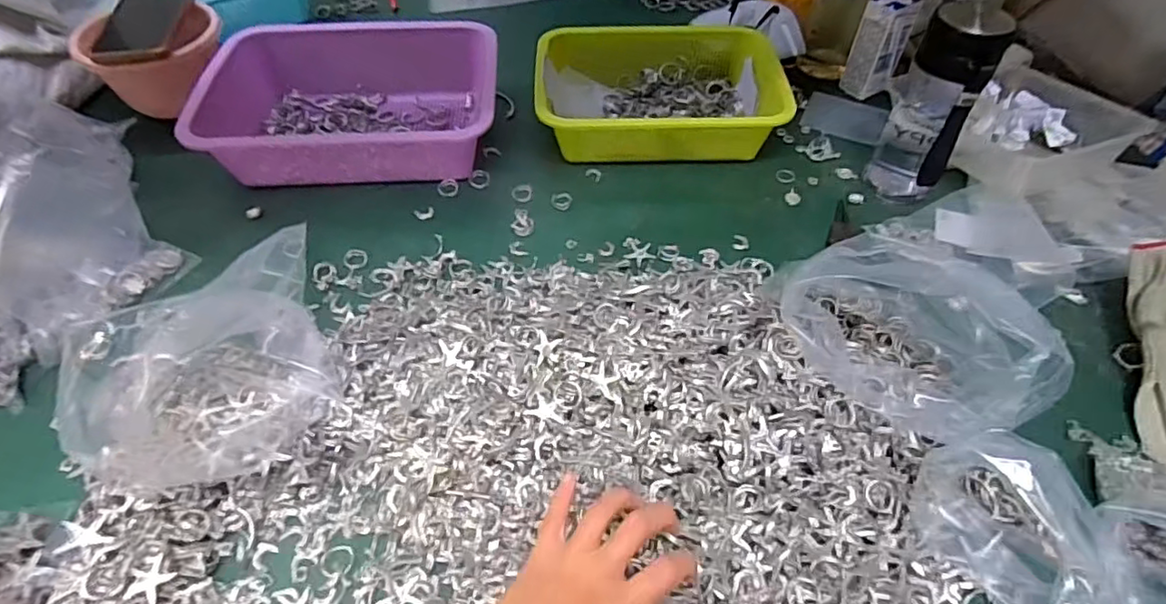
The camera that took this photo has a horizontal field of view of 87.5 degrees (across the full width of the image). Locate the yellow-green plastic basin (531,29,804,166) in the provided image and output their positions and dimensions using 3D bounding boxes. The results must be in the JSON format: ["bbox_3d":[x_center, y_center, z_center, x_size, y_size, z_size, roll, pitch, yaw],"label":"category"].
[{"bbox_3d":[0.083,-0.237,0.693,0.257,0.074,0.170,0,51,-1],"label":"yellow-green plastic basin"}]

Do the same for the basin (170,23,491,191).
[{"bbox_3d":[-0.255,-0.223,0.675,0.313,0.083,0.202,-6,51,-5],"label":"basin"}]

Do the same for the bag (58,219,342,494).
[{"bbox_3d":[-0.251,0.049,0.413,0.150,0.138,0.112,-32,58,-24],"label":"bag"}]

